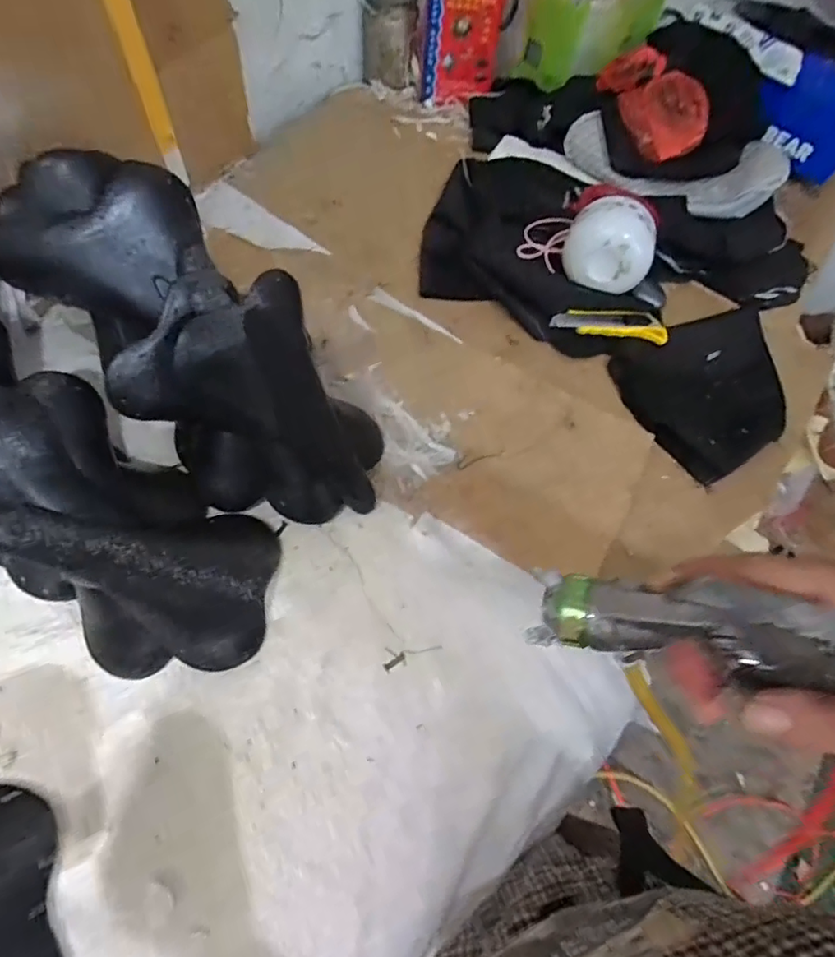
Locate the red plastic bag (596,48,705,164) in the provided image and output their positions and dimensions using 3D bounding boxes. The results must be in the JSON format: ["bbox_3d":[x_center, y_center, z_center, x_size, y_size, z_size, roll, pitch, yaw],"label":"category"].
[{"bbox_3d":[0.342,-0.551,0.832,0.084,0.102,0.173,-22,67,-16],"label":"red plastic bag"}]

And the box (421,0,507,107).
[{"bbox_3d":[0.068,-0.699,0.886,0.114,0.178,0.060,-5,63,-9],"label":"box"}]

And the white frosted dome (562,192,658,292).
[{"bbox_3d":[0.245,-0.294,0.722,0.112,0.089,0.087,25,63,7],"label":"white frosted dome"}]

